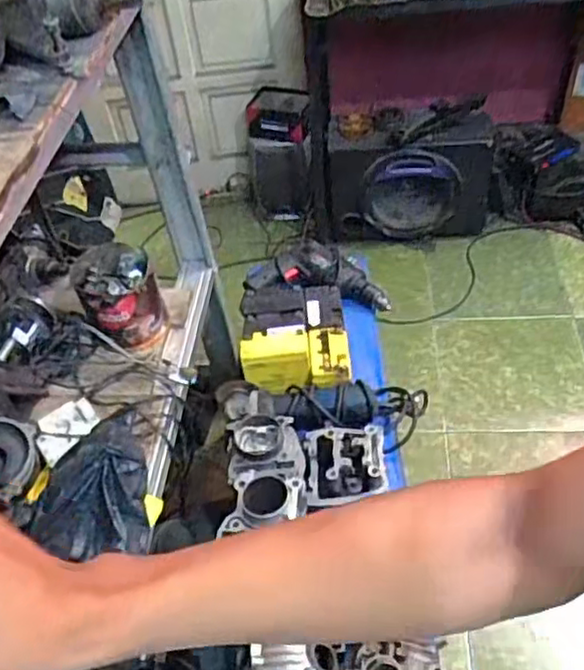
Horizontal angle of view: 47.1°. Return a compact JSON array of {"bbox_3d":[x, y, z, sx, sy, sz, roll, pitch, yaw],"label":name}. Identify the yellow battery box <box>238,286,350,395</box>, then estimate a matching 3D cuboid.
[{"bbox_3d":[0.003,-0.004,1.207,0.183,0.090,0.212,-7,46,1],"label":"yellow battery box"}]

